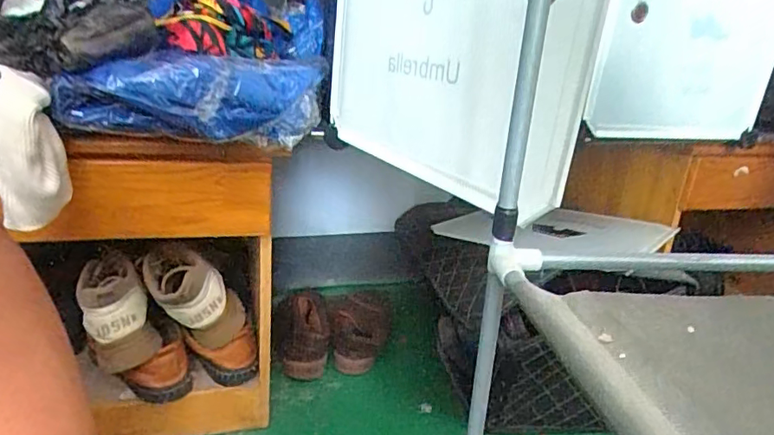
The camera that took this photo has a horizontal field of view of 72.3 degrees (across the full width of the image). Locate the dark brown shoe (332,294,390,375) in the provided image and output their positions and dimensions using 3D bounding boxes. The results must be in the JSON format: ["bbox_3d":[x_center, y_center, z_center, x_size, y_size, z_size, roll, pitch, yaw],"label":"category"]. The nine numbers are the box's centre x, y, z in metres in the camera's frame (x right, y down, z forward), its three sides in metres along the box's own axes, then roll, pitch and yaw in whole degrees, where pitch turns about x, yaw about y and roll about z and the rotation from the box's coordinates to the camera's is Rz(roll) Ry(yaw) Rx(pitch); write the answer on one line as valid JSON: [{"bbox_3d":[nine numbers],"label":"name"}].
[{"bbox_3d":[-0.055,0.224,1.094,0.122,0.084,0.227,3,21,-6],"label":"dark brown shoe"}]

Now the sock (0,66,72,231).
[{"bbox_3d":[-0.362,-0.064,0.535,0.064,0.149,0.034,-7,24,-28],"label":"sock"}]

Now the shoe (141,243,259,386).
[{"bbox_3d":[-0.268,0.146,0.788,0.092,0.239,0.088,-25,14,17],"label":"shoe"}]

